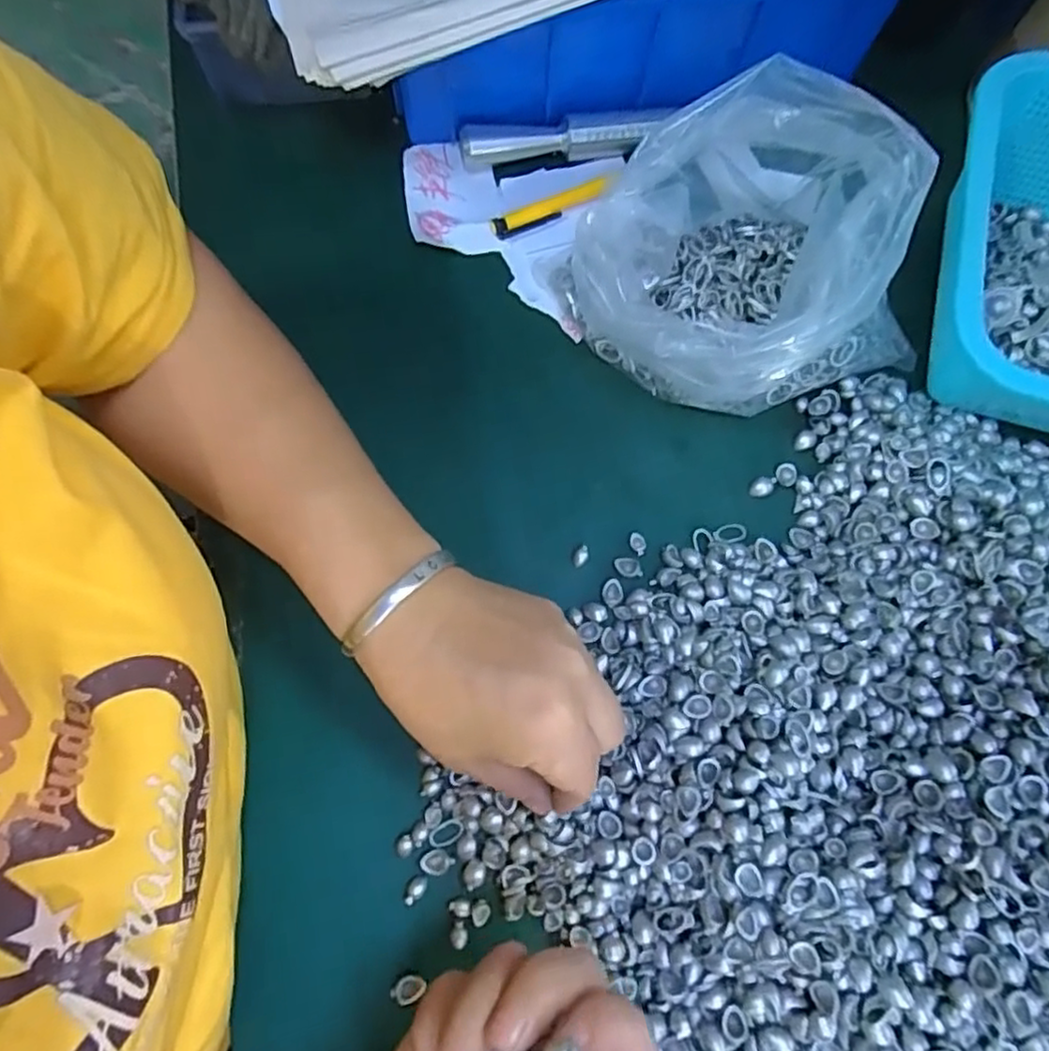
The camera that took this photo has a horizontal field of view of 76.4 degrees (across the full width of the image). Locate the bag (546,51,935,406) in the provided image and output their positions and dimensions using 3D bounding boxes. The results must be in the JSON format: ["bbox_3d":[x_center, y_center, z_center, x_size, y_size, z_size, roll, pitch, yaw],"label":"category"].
[{"bbox_3d":[0.109,-0.129,0.317,0.153,0.101,0.128,-24,76,-7],"label":"bag"}]

